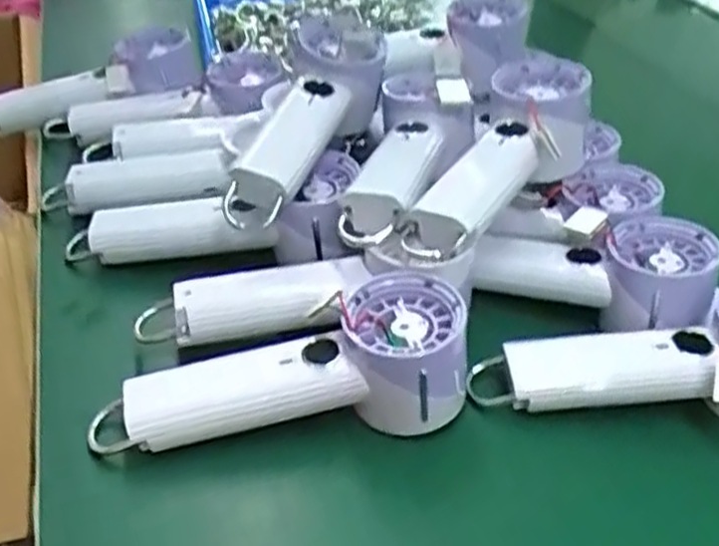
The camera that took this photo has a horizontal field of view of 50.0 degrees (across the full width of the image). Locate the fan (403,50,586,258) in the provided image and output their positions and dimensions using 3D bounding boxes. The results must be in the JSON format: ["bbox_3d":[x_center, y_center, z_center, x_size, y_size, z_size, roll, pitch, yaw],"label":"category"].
[{"bbox_3d":[0.085,-0.067,0.472,0.068,0.055,0.193,25,56,25],"label":"fan"}]

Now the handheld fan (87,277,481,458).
[{"bbox_3d":[-0.038,0.054,0.384,0.188,0.058,0.064,-10,40,-17],"label":"handheld fan"}]

